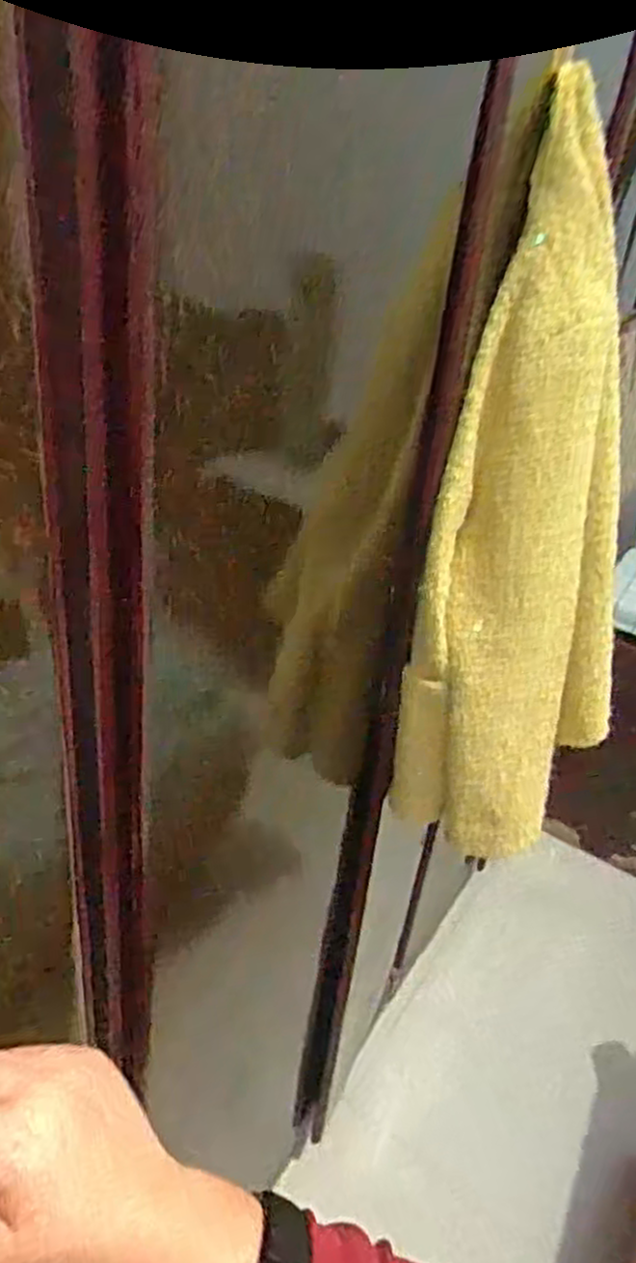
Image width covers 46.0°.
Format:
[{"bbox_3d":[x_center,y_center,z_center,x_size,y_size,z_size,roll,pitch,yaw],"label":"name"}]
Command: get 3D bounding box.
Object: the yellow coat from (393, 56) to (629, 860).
[{"bbox_3d":[0.228,-0.093,0.759,0.216,0.710,0.144,19,32,19],"label":"yellow coat"}]

